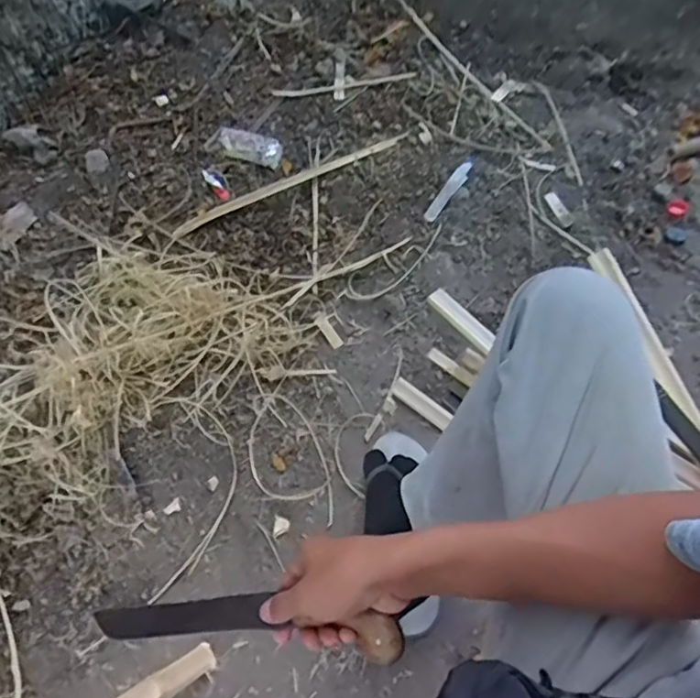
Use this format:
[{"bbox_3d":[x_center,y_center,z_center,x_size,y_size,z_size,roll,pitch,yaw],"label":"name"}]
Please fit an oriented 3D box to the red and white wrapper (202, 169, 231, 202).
[{"bbox_3d":[-0.231,-0.289,1.049,0.029,0.016,0.069,-32,66,-13],"label":"red and white wrapper"}]

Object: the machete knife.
[{"bbox_3d":[-0.102,0.239,0.526,0.313,0.028,0.045,-9,59,29],"label":"machete knife"}]

